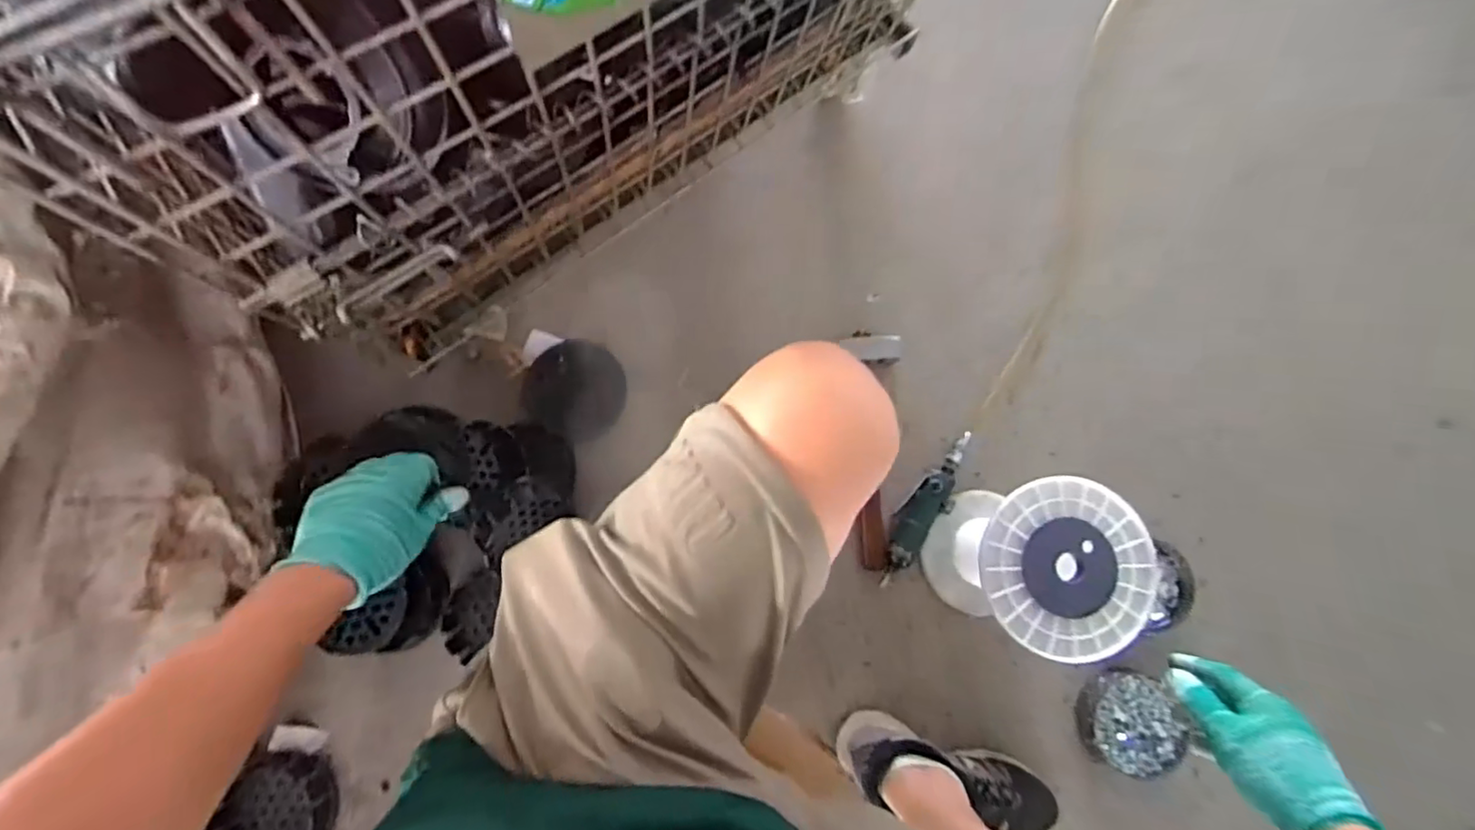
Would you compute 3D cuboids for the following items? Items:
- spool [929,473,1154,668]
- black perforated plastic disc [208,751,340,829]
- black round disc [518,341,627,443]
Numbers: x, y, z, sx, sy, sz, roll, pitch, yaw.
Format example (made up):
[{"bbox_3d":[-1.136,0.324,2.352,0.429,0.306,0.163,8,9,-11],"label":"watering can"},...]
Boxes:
[{"bbox_3d":[0.353,0.182,0.786,0.174,0.241,0.181,1,81,-3],"label":"spool"},{"bbox_3d":[-0.570,0.489,0.766,0.137,0.027,0.123,-16,83,-6],"label":"black perforated plastic disc"},{"bbox_3d":[-0.228,-0.037,0.873,0.139,0.008,0.134,1,98,8],"label":"black round disc"}]

